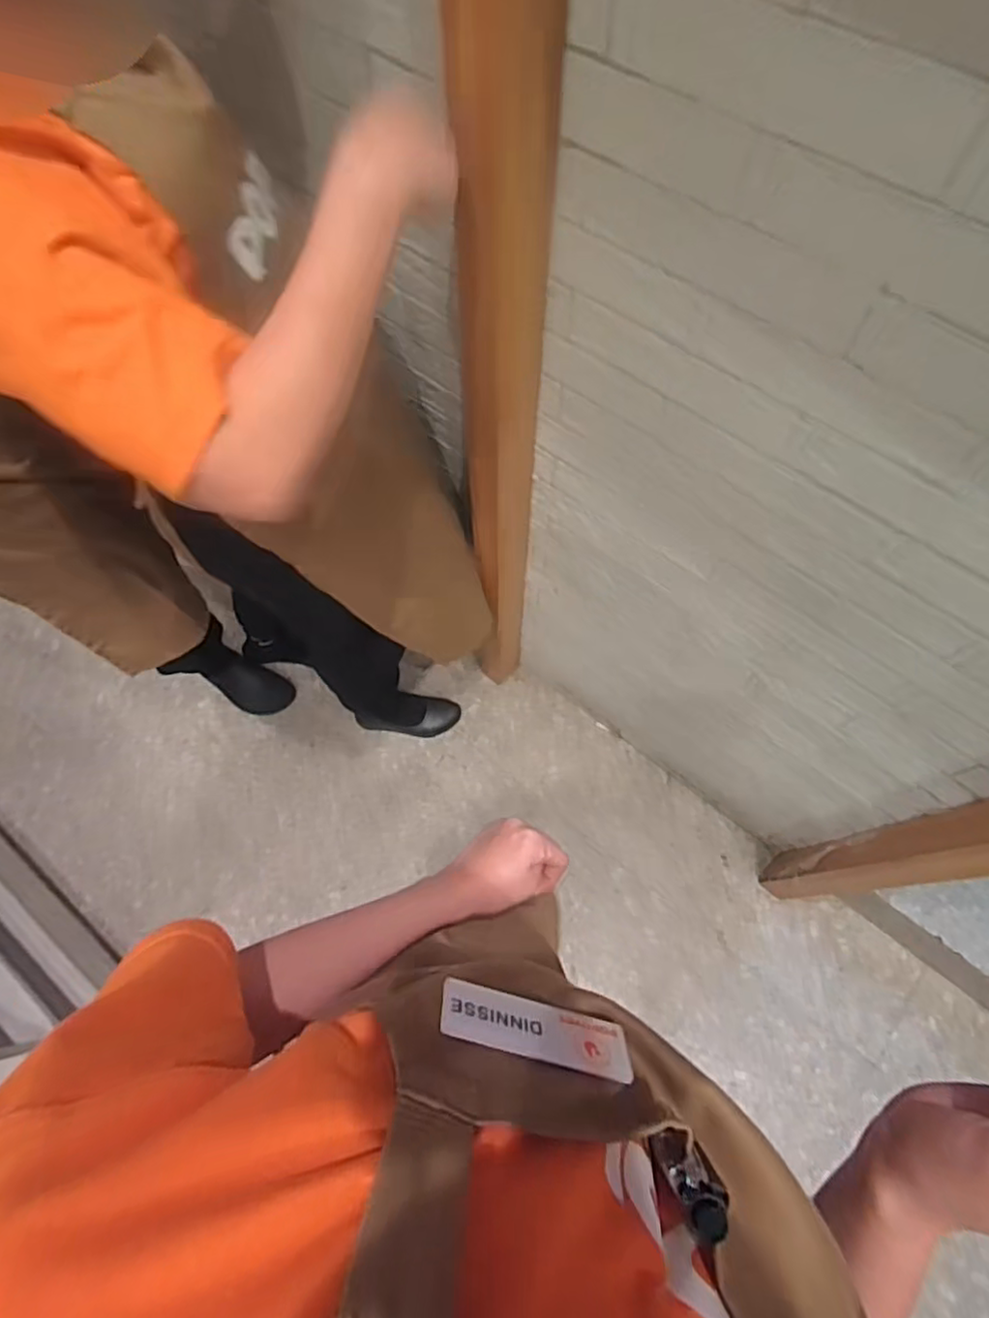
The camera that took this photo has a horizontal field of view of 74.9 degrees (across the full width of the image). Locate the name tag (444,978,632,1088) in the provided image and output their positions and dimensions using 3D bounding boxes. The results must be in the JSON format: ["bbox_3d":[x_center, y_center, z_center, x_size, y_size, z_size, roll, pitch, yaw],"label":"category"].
[{"bbox_3d":[0.016,0.141,0.246,0.074,0.024,0.004,18,111,-6],"label":"name tag"}]

